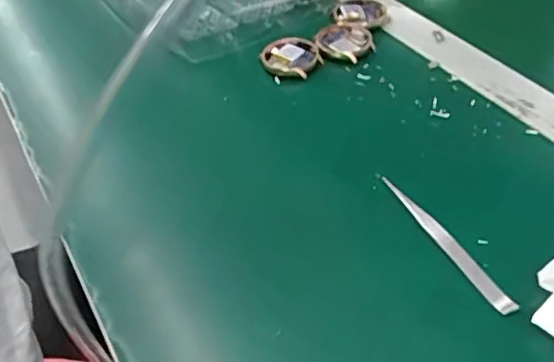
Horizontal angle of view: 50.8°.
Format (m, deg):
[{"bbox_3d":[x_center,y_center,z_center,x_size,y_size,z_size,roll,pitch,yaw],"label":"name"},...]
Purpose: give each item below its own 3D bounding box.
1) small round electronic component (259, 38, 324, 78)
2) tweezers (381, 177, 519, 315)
[{"bbox_3d":[0.011,-0.100,0.473,0.045,0.009,0.044,-2,45,2],"label":"small round electronic component"},{"bbox_3d":[0.095,0.033,0.334,0.011,0.008,0.113,-21,47,-16],"label":"tweezers"}]

